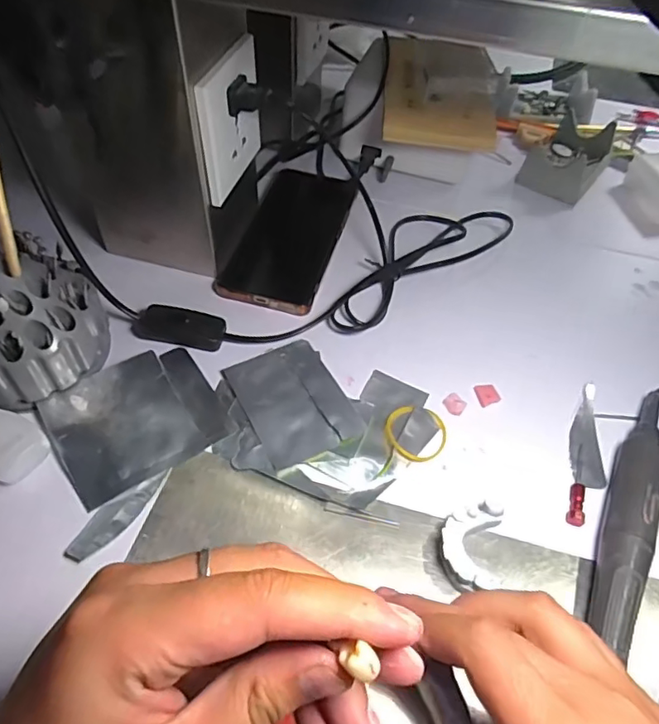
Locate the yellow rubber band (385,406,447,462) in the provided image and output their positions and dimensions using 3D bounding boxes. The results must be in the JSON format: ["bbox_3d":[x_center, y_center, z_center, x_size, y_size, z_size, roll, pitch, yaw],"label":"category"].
[{"bbox_3d":[0.057,0.046,0.362,0.041,0.004,0.040,2,52,-2],"label":"yellow rubber band"}]

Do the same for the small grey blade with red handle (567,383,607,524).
[{"bbox_3d":[0.170,0.059,0.359,0.022,0.009,0.105,16,53,9],"label":"small grey blade with red handle"}]

